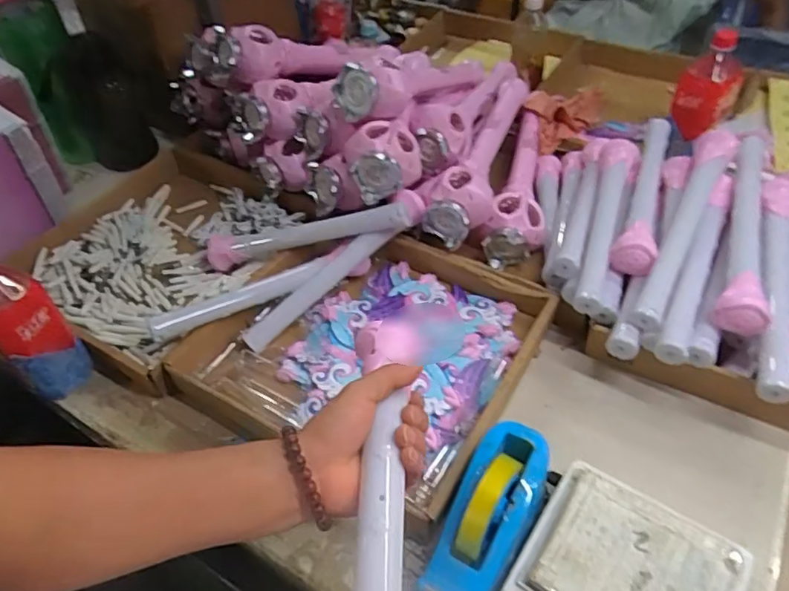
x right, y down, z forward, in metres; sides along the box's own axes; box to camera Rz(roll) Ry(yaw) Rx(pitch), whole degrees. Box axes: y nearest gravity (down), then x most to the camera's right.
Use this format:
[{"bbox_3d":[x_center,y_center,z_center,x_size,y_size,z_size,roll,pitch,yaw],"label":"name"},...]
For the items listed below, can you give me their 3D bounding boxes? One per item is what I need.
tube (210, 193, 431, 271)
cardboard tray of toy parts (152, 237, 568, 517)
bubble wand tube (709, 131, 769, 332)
[{"bbox_3d":[-0.119,-0.087,0.818,0.321,0.054,0.059,-11,46,16],"label":"tube"},{"bbox_3d":[-0.036,0.059,0.735,0.375,0.058,0.355,23,53,22],"label":"cardboard tray of toy parts"},{"bbox_3d":[0.427,-0.086,0.696,0.053,0.048,0.322,17,51,18],"label":"bubble wand tube"}]

